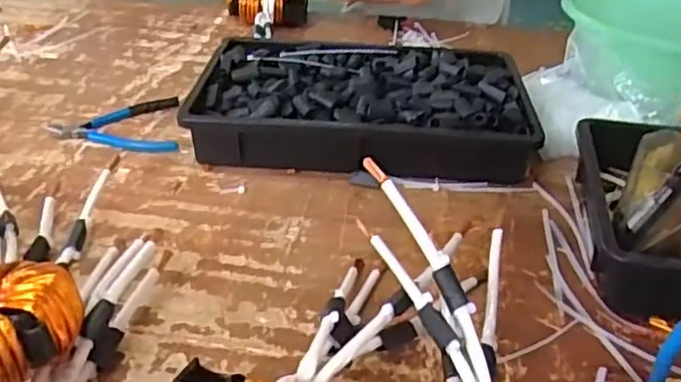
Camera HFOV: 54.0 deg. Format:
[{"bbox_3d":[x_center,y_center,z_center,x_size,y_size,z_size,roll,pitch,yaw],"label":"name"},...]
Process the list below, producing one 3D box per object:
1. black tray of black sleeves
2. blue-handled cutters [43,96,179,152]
[{"bbox_3d":[0.031,-0.102,0.789,0.372,0.077,0.249,5,32,5],"label":"black tray of black sleeves"},{"bbox_3d":[-0.266,-0.079,0.787,0.145,0.011,0.124,-5,32,-11],"label":"blue-handled cutters"}]

